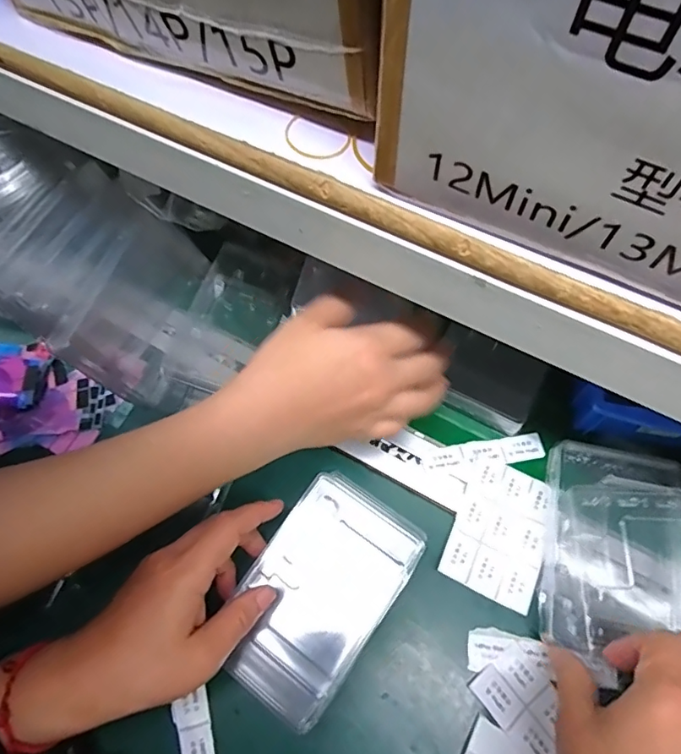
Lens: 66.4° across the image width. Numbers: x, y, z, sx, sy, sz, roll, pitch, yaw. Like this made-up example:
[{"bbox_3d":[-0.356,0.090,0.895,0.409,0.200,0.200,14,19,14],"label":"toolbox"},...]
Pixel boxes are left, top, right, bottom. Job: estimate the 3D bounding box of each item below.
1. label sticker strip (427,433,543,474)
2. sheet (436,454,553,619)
[{"bbox_3d":[0.113,0.061,0.407,0.092,0.005,0.021,-10,65,-4],"label":"label sticker strip"},{"bbox_3d":[0.117,0.110,0.379,0.065,0.004,0.094,24,65,6],"label":"sheet"}]

